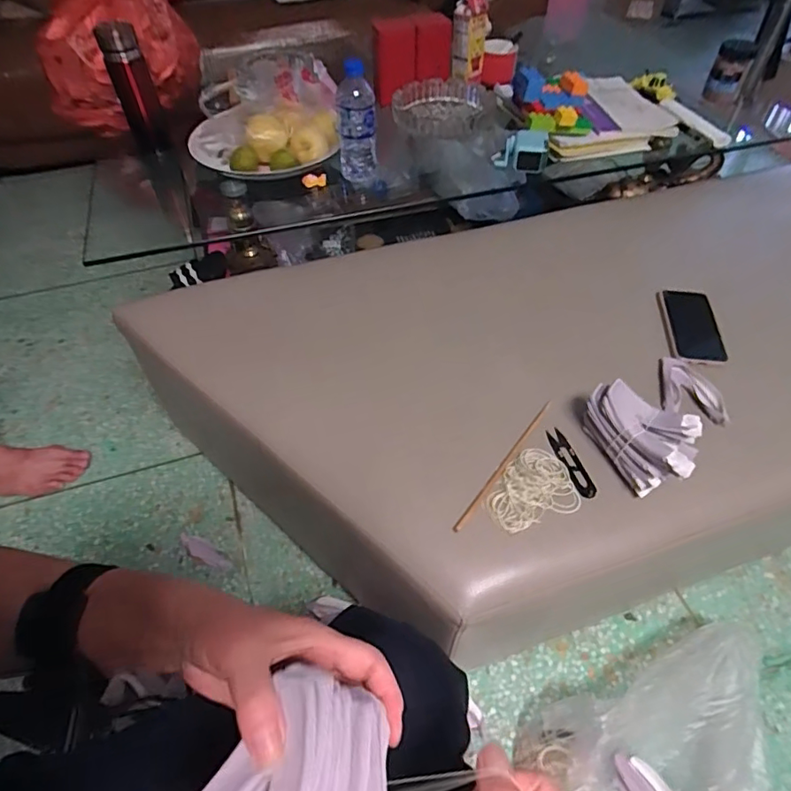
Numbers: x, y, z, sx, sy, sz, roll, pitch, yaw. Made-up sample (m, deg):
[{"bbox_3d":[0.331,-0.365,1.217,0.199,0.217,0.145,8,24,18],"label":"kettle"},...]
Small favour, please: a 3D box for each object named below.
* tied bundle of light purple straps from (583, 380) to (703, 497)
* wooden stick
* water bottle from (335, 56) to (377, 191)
[{"bbox_3d":[0.300,0.046,0.628,0.092,0.077,0.139,-21,53,-15],"label":"tied bundle of light purple straps"},{"bbox_3d":[0.138,0.082,0.648,0.008,0.011,0.224,33,60,22],"label":"wooden stick"},{"bbox_3d":[-0.068,-0.468,0.915,0.064,0.189,0.066,-4,51,-2],"label":"water bottle"}]

